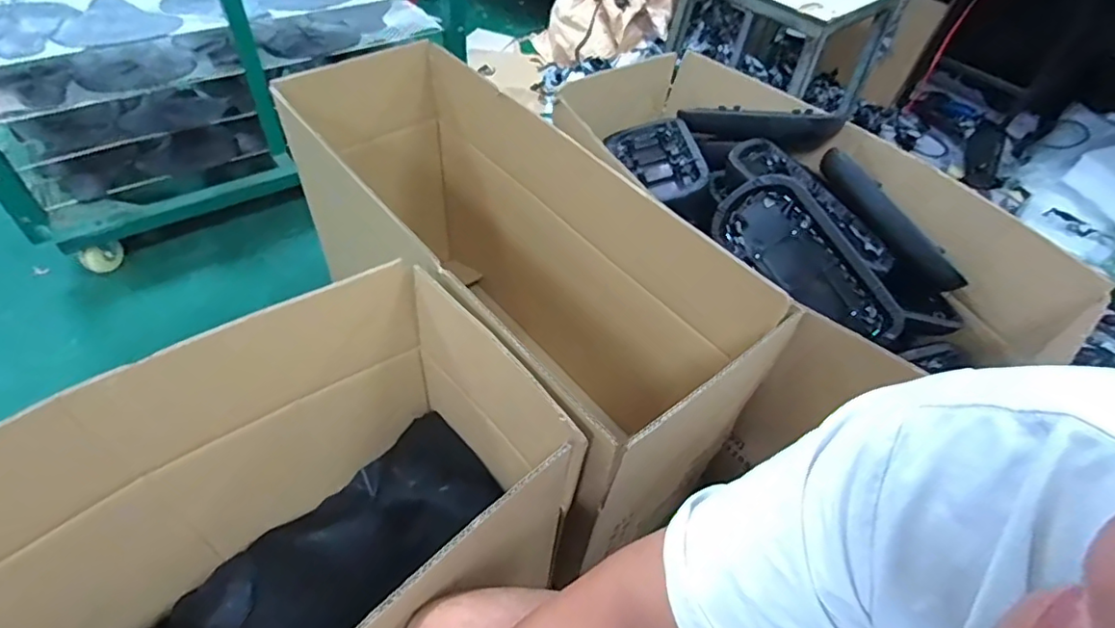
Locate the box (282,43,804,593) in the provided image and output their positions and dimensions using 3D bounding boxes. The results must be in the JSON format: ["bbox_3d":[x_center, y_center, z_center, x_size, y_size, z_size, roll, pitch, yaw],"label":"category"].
[{"bbox_3d":[-0.109,-0.044,1.001,0.301,0.510,0.855,-30,58,-28],"label":"box"}]

